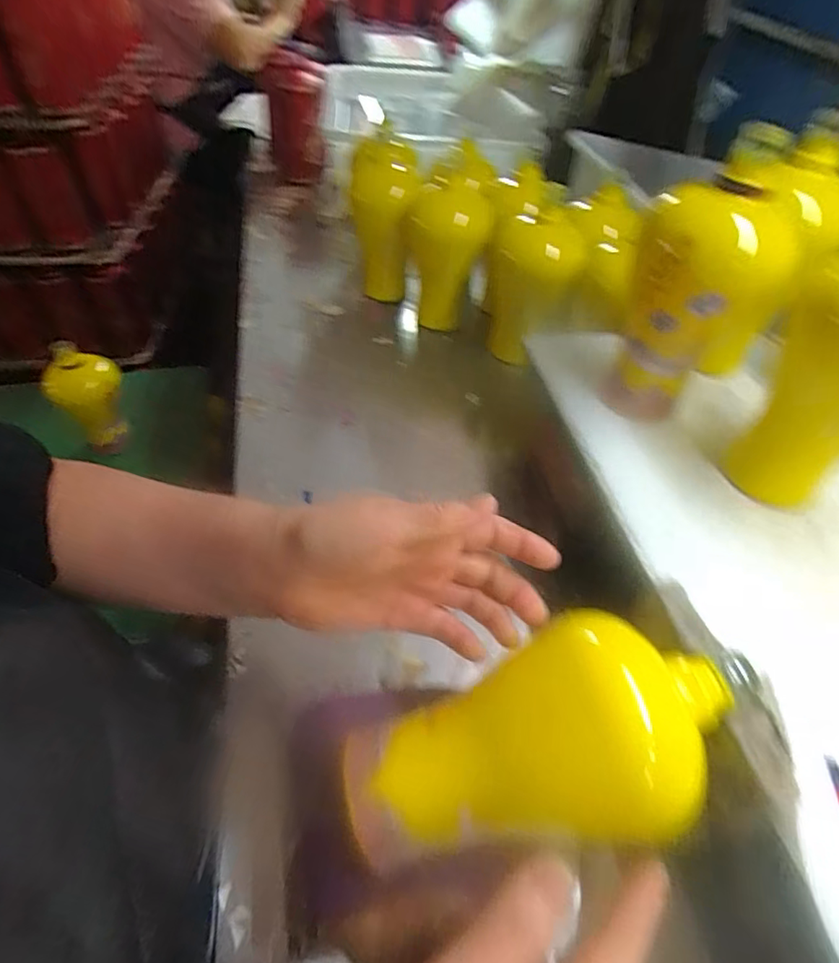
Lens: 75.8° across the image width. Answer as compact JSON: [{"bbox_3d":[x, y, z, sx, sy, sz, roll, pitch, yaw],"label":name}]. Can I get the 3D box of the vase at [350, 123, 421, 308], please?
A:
[{"bbox_3d":[-0.050,-0.363,0.756,0.094,0.207,0.114,-2,49,-4],"label":"vase"}]

